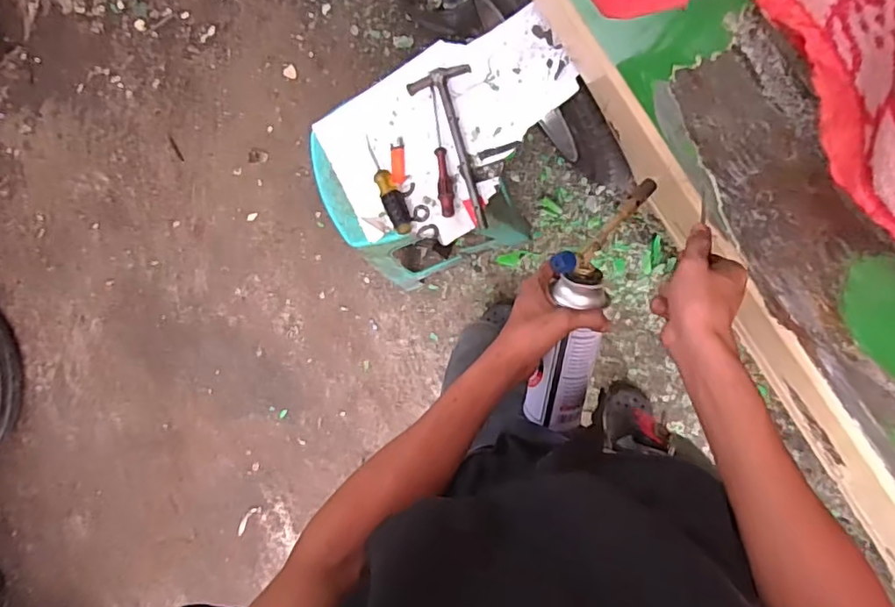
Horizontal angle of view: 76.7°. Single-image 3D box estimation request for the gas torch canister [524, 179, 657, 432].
[{"bbox_3d":[0.137,0.009,0.584,0.074,0.101,0.275,15,106,8],"label":"gas torch canister"}]

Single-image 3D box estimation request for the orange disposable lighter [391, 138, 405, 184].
[{"bbox_3d":[-0.081,-0.232,0.919,0.022,0.010,0.072,-4,93,9],"label":"orange disposable lighter"}]

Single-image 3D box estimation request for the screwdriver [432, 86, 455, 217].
[{"bbox_3d":[-0.011,-0.238,0.893,0.023,0.026,0.201,-8,89,15],"label":"screwdriver"}]

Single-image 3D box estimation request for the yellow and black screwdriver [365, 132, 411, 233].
[{"bbox_3d":[-0.097,-0.190,0.913,0.032,0.029,0.166,-23,85,14],"label":"yellow and black screwdriver"}]

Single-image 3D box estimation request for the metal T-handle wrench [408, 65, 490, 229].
[{"bbox_3d":[0.030,-0.249,0.889,0.095,0.017,0.255,-23,85,14],"label":"metal T-handle wrench"}]

